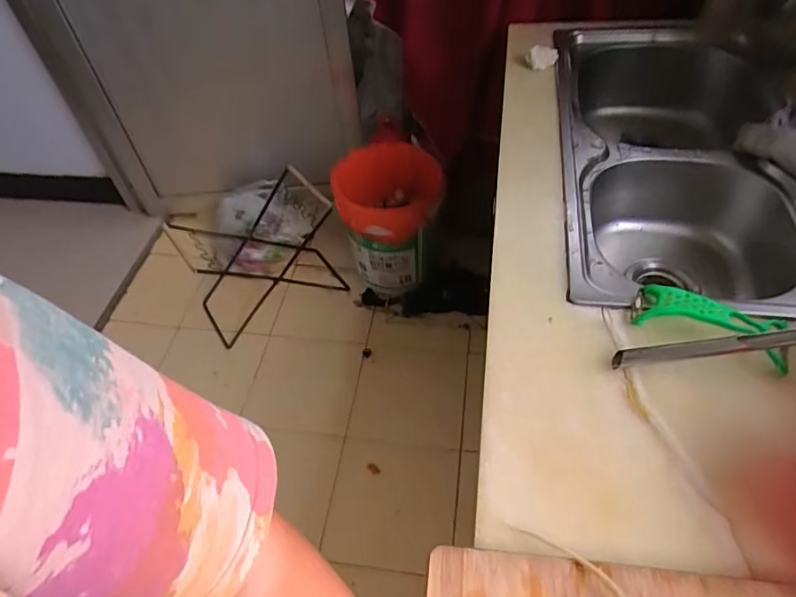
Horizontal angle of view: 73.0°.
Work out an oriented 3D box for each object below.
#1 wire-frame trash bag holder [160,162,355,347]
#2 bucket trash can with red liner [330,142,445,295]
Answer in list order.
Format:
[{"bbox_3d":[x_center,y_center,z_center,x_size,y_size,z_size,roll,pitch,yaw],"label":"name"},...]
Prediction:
[{"bbox_3d":[-0.408,-0.143,1.575,0.413,0.326,0.302,-32,55,-20],"label":"wire-frame trash bag holder"},{"bbox_3d":[-0.023,-0.214,1.574,0.252,0.399,0.247,-3,50,3],"label":"bucket trash can with red liner"}]

